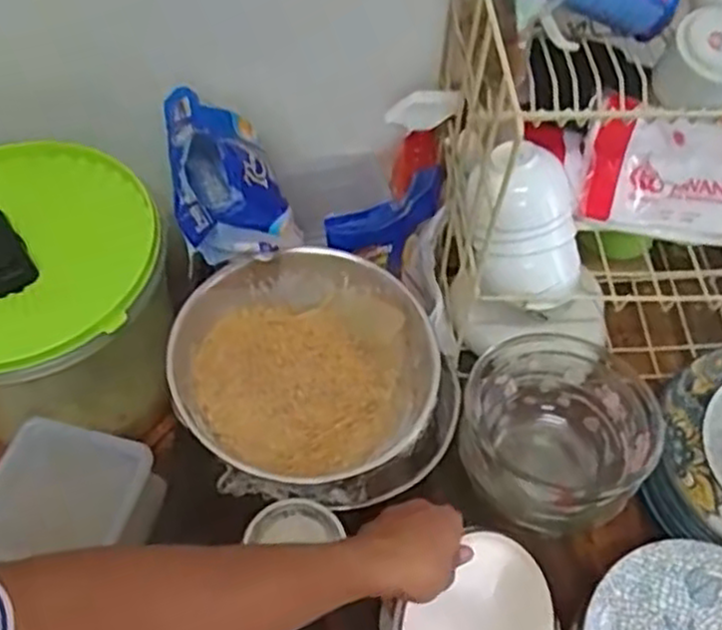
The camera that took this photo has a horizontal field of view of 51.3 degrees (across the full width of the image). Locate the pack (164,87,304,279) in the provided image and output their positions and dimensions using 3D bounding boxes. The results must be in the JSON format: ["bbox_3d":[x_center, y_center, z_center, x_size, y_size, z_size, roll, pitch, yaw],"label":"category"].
[{"bbox_3d":[-0.133,-0.142,0.756,0.109,0.081,0.184,-12,57,-10],"label":"pack"}]

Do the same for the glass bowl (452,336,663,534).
[{"bbox_3d":[0.184,0.120,0.728,0.170,0.133,0.175,1,56,-1],"label":"glass bowl"}]

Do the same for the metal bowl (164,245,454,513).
[{"bbox_3d":[-0.049,0.055,0.741,0.236,0.098,0.262,-29,62,-20],"label":"metal bowl"}]

